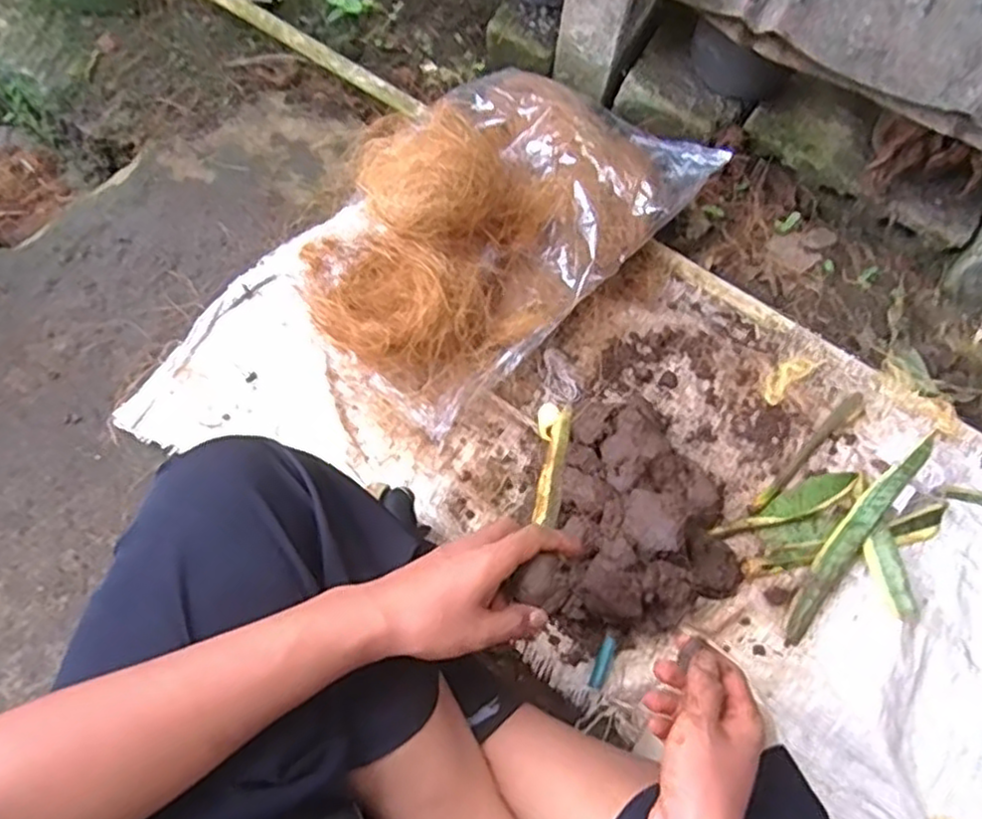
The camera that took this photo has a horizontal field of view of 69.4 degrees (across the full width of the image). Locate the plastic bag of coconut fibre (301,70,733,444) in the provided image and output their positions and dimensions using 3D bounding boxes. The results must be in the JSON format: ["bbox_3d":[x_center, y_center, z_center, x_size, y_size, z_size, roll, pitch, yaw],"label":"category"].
[{"bbox_3d":[0.012,-0.221,0.757,0.279,0.180,0.457,39,73,12],"label":"plastic bag of coconut fibre"}]

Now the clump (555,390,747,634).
[{"bbox_3d":[0.154,0.094,0.696,0.167,0.080,0.227,-2,70,-3],"label":"clump"}]

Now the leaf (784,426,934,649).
[{"bbox_3d":[0.376,0.120,0.721,0.032,0.033,0.269,39,73,12],"label":"leaf"}]

